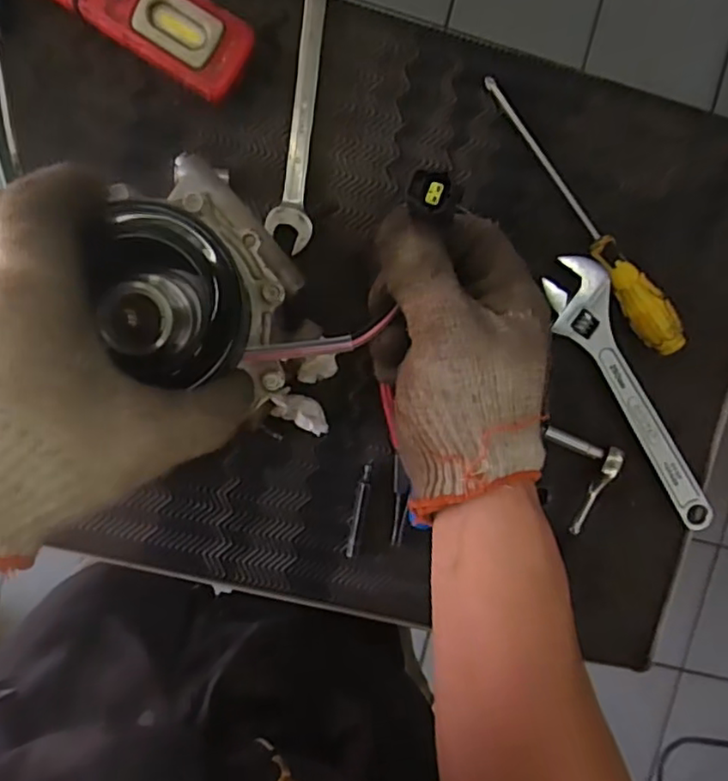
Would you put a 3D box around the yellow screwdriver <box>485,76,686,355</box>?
[{"bbox_3d":[0.169,-0.131,0.476,0.028,0.023,0.248,-37,97,-2],"label":"yellow screwdriver"}]

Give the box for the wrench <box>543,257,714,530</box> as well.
[{"bbox_3d":[0.217,0.006,0.502,0.048,0.011,0.240,-32,97,-3],"label":"wrench"}]

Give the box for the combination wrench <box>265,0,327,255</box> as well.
[{"bbox_3d":[-0.043,-0.214,0.464,0.032,0.007,0.213,8,94,-7],"label":"combination wrench"}]

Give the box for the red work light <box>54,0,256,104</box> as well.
[{"bbox_3d":[-0.156,-0.262,0.435,0.157,0.040,0.059,29,92,-7],"label":"red work light"}]

